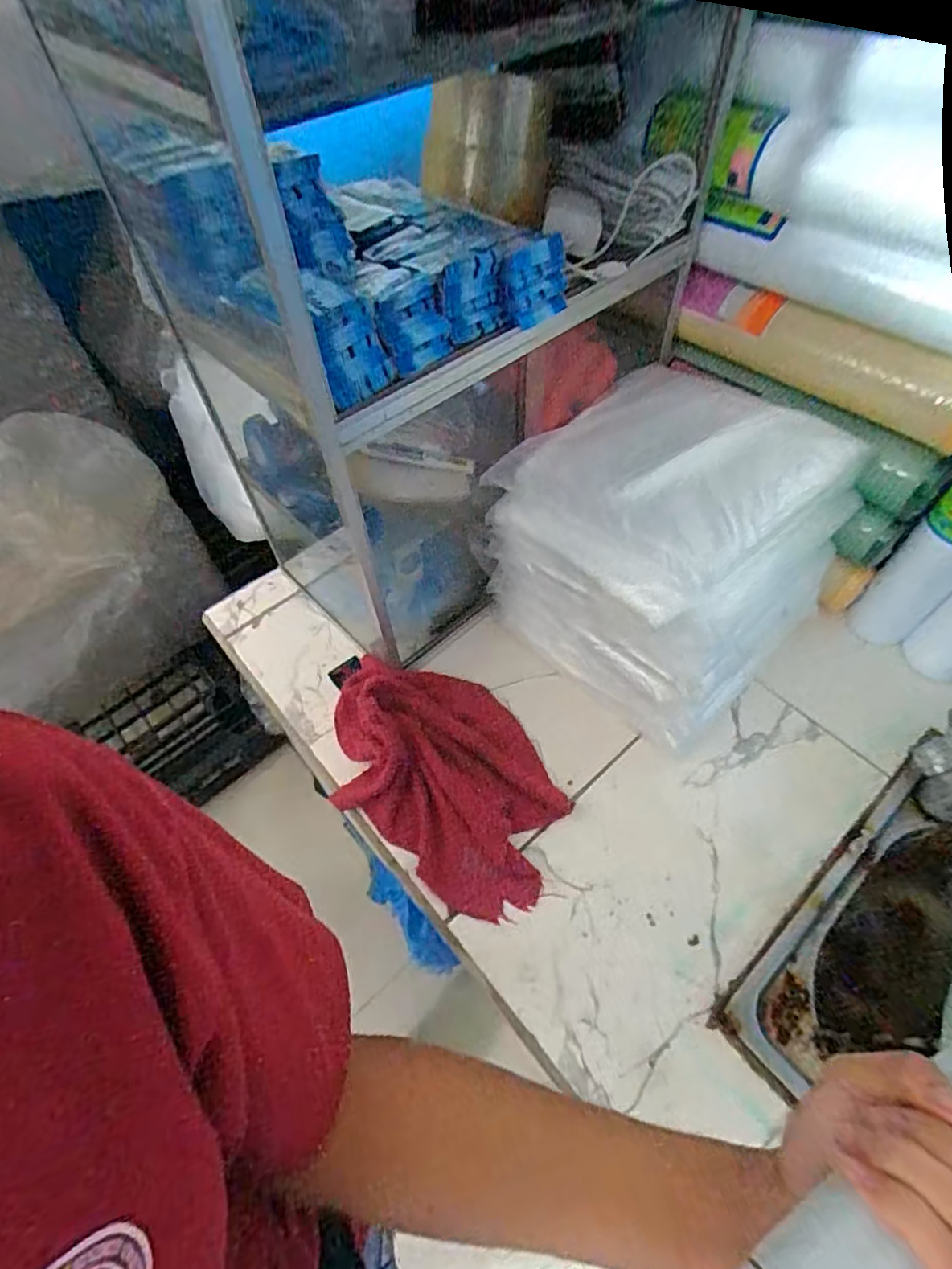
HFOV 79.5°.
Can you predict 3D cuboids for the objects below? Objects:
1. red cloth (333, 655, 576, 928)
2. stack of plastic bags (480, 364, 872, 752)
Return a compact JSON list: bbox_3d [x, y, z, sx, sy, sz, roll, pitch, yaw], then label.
[{"bbox_3d":[-0.034,0.123,0.552,0.270,0.037,0.178,32,63,21],"label":"red cloth"},{"bbox_3d":[0.183,-0.086,0.558,0.247,0.197,0.266,-37,62,-21],"label":"stack of plastic bags"}]

